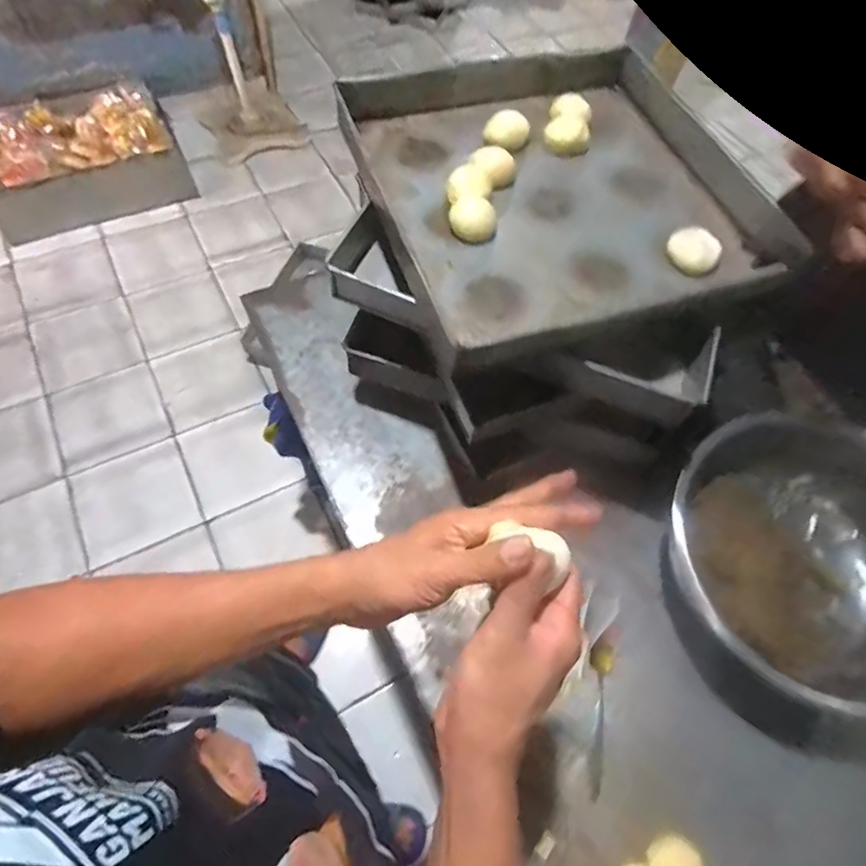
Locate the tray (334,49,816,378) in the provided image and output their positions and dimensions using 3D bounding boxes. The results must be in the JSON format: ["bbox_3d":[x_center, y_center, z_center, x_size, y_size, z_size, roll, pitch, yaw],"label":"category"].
[{"bbox_3d":[0.170,-0.324,0.689,0.501,0.064,0.489,-14,64,-11],"label":"tray"}]

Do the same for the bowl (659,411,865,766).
[{"bbox_3d":[0.457,0.170,0.678,0.342,0.143,0.343,2,62,-3],"label":"bowl"}]

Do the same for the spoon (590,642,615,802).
[{"bbox_3d":[0.200,0.346,0.649,0.029,0.018,0.171,13,62,3],"label":"spoon"}]

